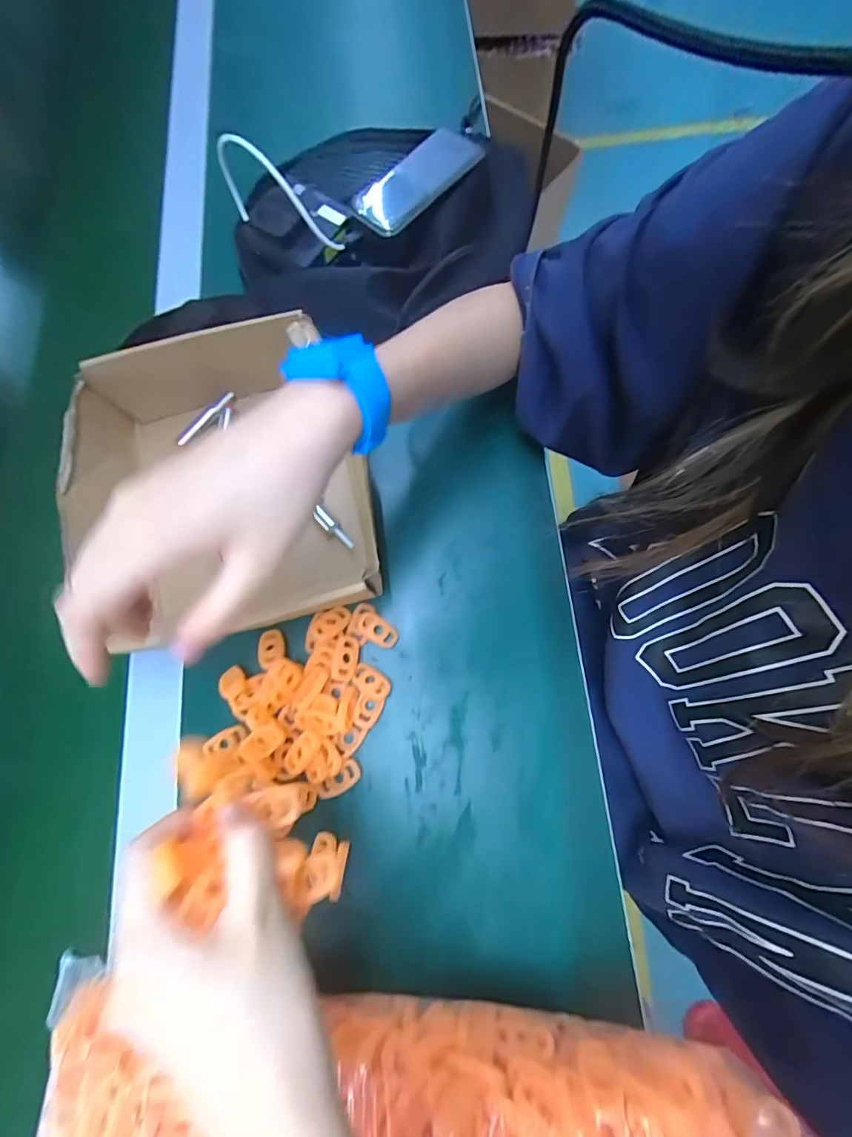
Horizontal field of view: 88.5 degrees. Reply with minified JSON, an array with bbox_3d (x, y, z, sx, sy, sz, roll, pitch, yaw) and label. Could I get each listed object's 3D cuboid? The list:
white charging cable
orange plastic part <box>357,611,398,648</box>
[{"bbox_3d":[-0.123,-0.307,0.353,0.105,0.068,0.016,26,78,5],"label":"white charging cable"},{"bbox_3d":[-0.037,0.047,0.330,0.033,0.006,0.018,34,74,-5],"label":"orange plastic part"}]

